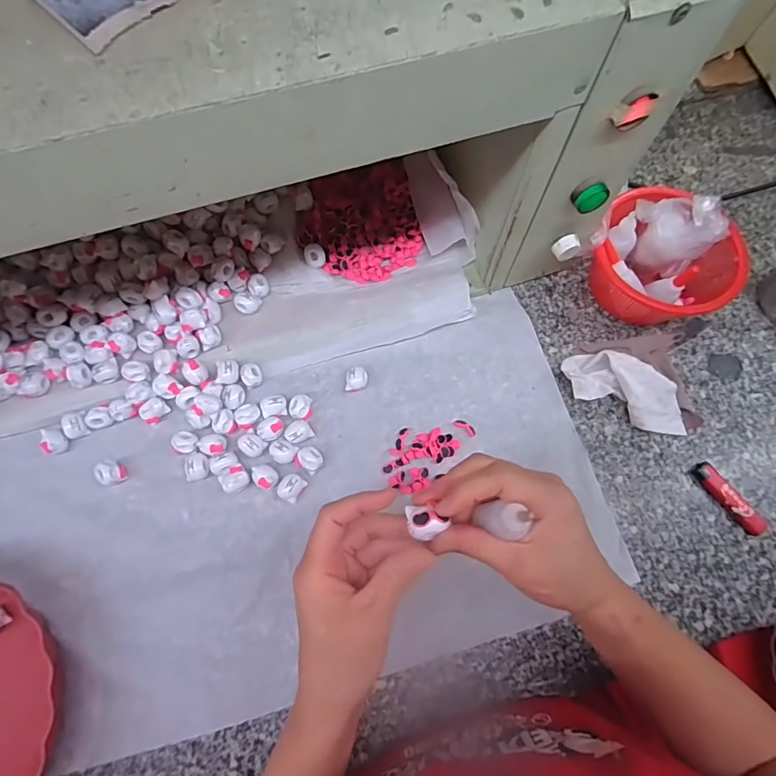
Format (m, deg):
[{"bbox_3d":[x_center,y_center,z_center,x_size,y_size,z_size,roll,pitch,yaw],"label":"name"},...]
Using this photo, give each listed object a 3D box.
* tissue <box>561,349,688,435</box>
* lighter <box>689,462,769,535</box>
[{"bbox_3d":[0.247,0.001,0.466,0.129,0.031,0.058,24,72,8],"label":"tissue"},{"bbox_3d":[0.332,0.107,0.439,0.020,0.013,0.079,-34,74,-12],"label":"lighter"}]

